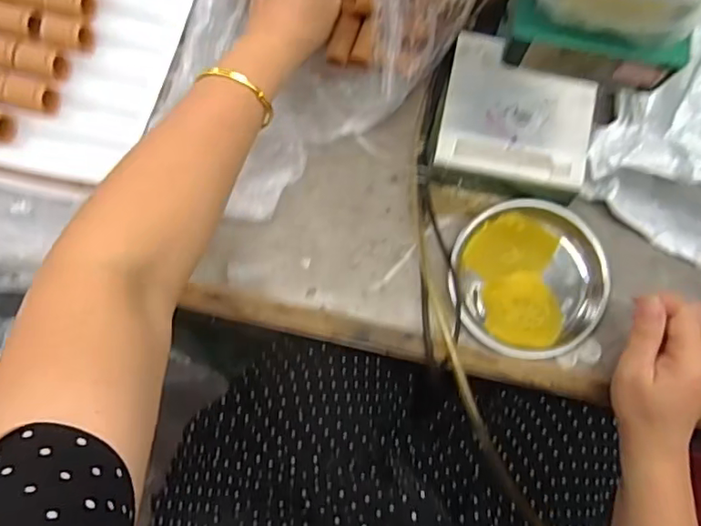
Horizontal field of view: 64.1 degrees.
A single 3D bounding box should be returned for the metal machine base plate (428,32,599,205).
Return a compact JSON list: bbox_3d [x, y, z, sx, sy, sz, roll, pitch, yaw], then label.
[{"bbox_3d":[0.141,-0.123,0.487,0.121,0.040,0.125,11,80,3],"label":"metal machine base plate"}]

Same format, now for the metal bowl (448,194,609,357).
[{"bbox_3d":[0.151,0.013,0.476,0.124,0.023,0.127,0,79,1],"label":"metal bowl"}]

